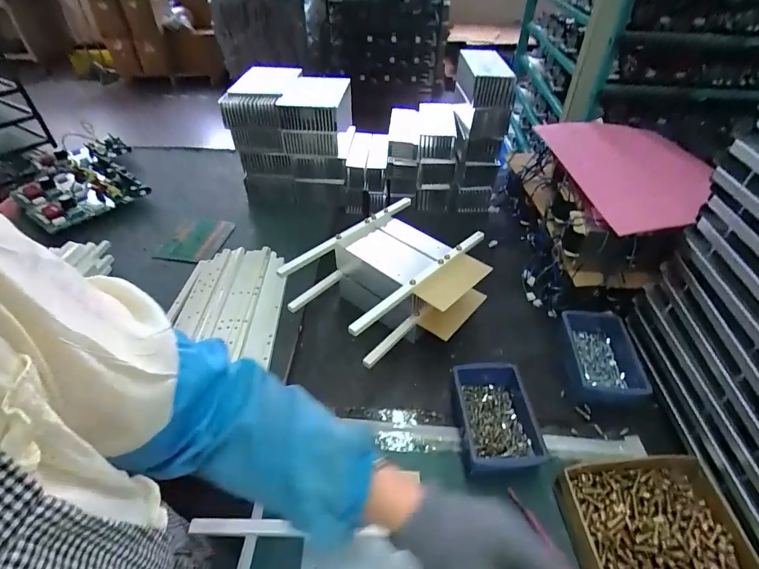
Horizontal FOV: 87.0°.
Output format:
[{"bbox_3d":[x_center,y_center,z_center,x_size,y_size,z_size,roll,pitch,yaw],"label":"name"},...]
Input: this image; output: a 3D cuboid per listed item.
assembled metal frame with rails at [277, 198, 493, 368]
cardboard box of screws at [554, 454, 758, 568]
[{"bbox_3d":[0.028,-0.004,0.643,0.231,0.138,0.286,31,51,28],"label":"assembled metal frame with rails"},{"bbox_3d":[0.311,0.276,0.451,0.200,0.039,0.137,-4,43,-5],"label":"cardboard box of screws"}]

